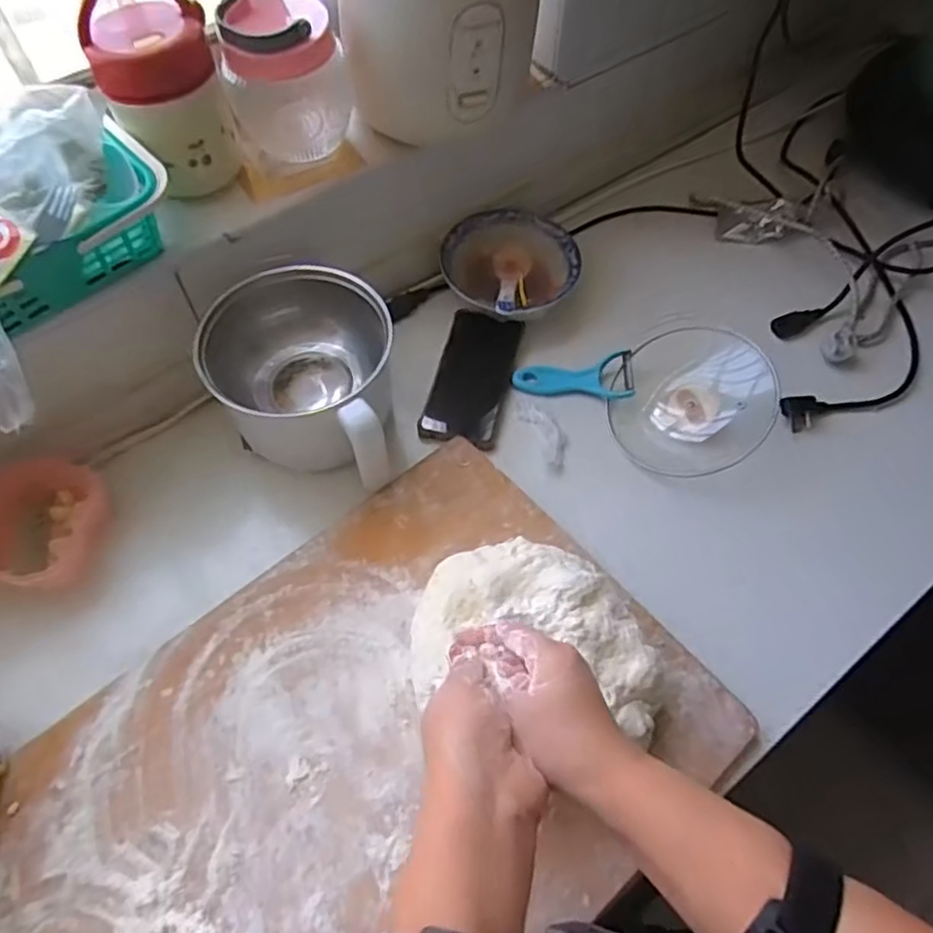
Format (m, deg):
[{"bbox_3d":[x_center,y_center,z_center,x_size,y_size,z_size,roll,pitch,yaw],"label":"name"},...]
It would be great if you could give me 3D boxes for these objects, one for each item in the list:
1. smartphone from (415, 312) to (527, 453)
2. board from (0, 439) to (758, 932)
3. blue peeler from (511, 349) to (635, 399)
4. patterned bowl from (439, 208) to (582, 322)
[{"bbox_3d":[0.007,-0.096,0.714,0.079,0.013,0.159,12,66,7],"label":"smartphone"},{"bbox_3d":[-0.095,0.240,0.510,0.556,0.018,0.354,-36,69,-20],"label":"board"},{"bbox_3d":[0.111,-0.097,0.709,0.120,0.029,0.055,3,61,-1],"label":"blue peeler"},{"bbox_3d":[0.048,-0.215,0.759,0.147,0.048,0.145,1,61,-2],"label":"patterned bowl"}]

